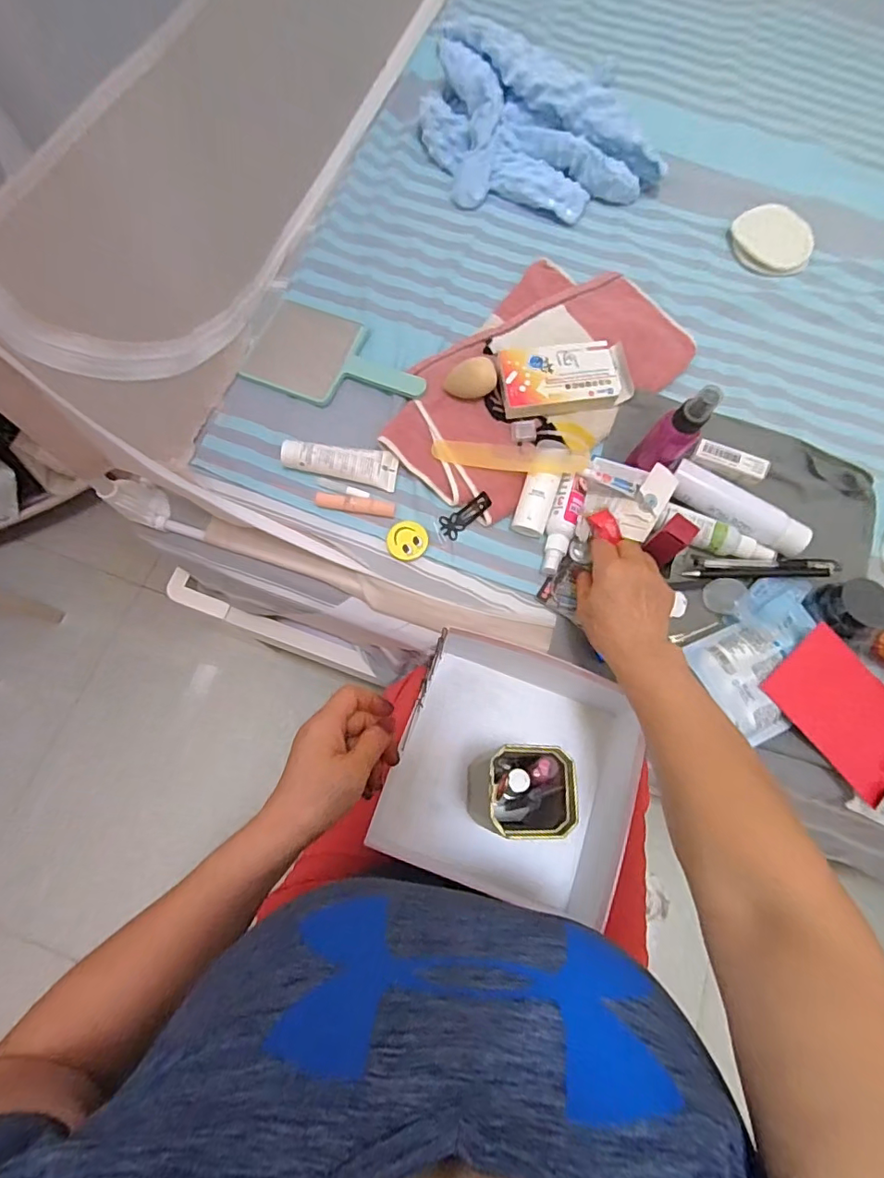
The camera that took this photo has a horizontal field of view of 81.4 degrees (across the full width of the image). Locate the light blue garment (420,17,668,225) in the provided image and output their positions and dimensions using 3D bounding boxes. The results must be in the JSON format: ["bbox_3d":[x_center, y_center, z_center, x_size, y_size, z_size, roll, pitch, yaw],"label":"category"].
[{"bbox_3d":[0.112,-0.565,0.637,0.287,0.092,0.193,38,76,10],"label":"light blue garment"}]

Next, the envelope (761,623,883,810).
[{"bbox_3d":[0.373,0.117,0.473,0.083,0.007,0.151,-42,92,1],"label":"envelope"}]

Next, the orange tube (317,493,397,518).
[{"bbox_3d":[-0.092,-0.089,0.546,0.084,0.009,0.017,8,73,2],"label":"orange tube"}]

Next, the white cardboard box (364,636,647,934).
[{"bbox_3d":[0.075,0.173,0.487,0.228,0.061,0.215,19,73,5],"label":"white cardboard box"}]

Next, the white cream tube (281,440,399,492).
[{"bbox_3d":[-0.106,-0.137,0.543,0.115,0.027,0.038,10,73,2],"label":"white cream tube"}]

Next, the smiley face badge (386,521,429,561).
[{"bbox_3d":[-0.036,-0.050,0.537,0.042,0.008,0.041,0,73,-1],"label":"smiley face badge"}]

